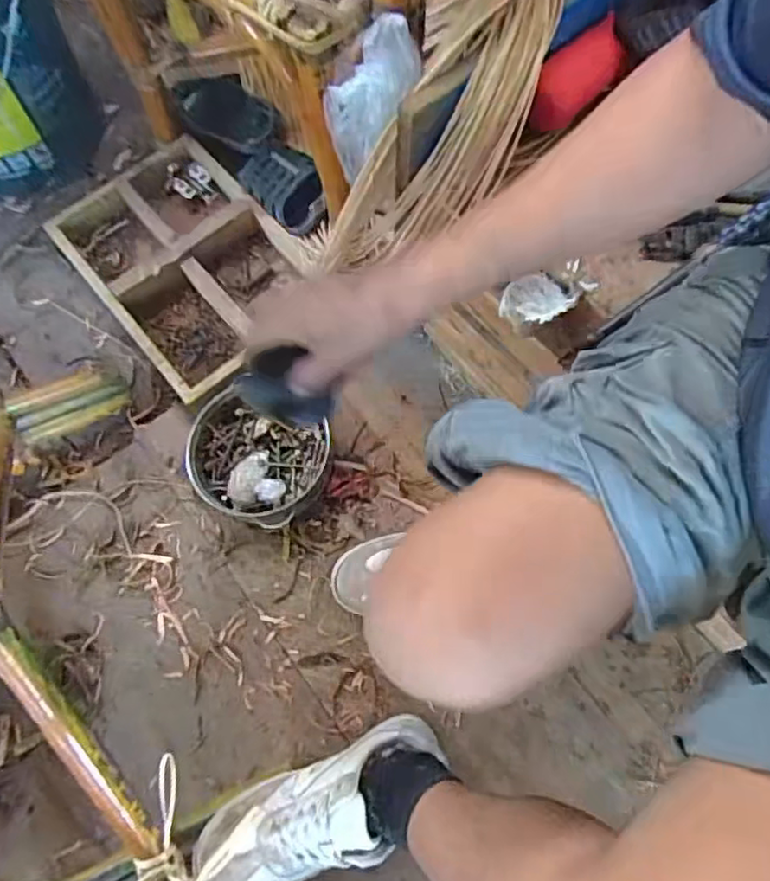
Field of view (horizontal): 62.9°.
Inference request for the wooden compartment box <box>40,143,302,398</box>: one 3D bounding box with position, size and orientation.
[{"bbox_3d":[-0.268,-0.240,0.883,0.254,0.084,0.376,-39,77,-11],"label":"wooden compartment box"}]

